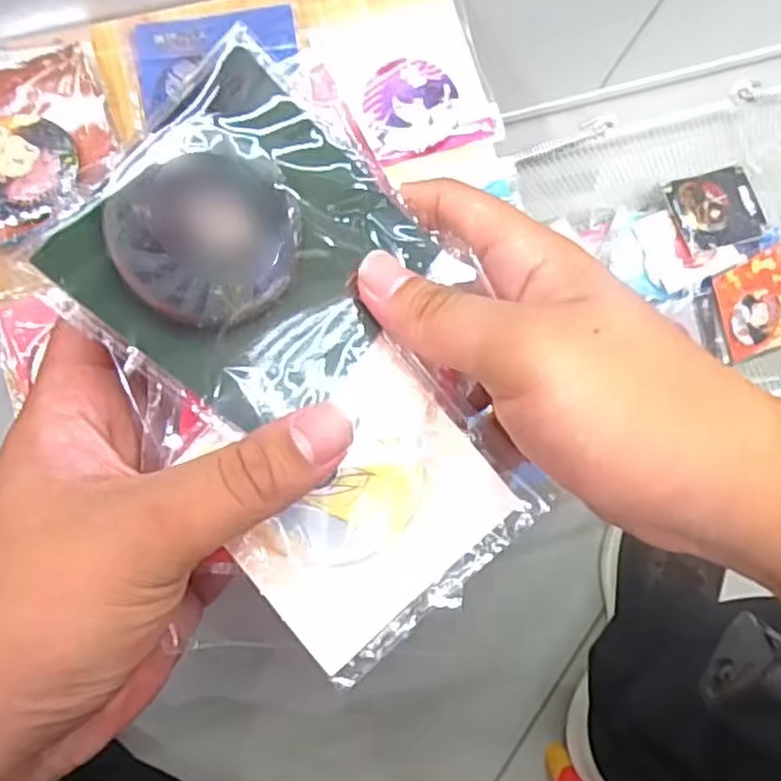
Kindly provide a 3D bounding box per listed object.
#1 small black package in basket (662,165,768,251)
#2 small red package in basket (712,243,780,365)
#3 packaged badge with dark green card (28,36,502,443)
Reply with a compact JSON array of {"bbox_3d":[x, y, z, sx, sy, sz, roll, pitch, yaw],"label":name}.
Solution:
[{"bbox_3d":[0.315,-0.176,0.697,0.089,0.015,0.073,-15,86,-5],"label":"small black package in basket"},{"bbox_3d":[0.363,-0.083,0.708,0.092,0.008,0.094,-26,105,-11],"label":"small red package in basket"},{"bbox_3d":[-0.035,-0.039,0.222,0.096,0.011,0.092,41,74,-20],"label":"packaged badge with dark green card"}]

